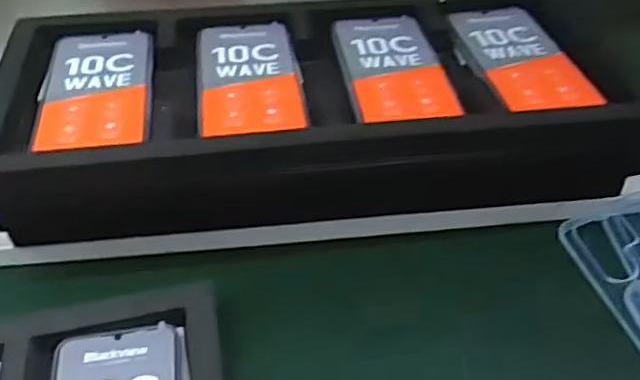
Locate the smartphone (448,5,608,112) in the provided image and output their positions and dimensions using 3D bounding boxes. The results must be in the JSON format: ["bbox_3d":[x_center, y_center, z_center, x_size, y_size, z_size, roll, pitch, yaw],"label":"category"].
[{"bbox_3d":[0.163,-0.106,0.533,0.077,0.011,0.164,-8,40,-5],"label":"smartphone"}]

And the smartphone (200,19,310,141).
[{"bbox_3d":[-0.056,-0.091,0.522,0.078,0.008,0.156,-5,41,-7],"label":"smartphone"}]

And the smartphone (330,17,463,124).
[{"bbox_3d":[0.057,-0.101,0.530,0.078,0.013,0.161,-3,43,-7],"label":"smartphone"}]

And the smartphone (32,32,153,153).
[{"bbox_3d":[-0.172,-0.080,0.506,0.080,0.007,0.155,-5,41,-8],"label":"smartphone"}]

